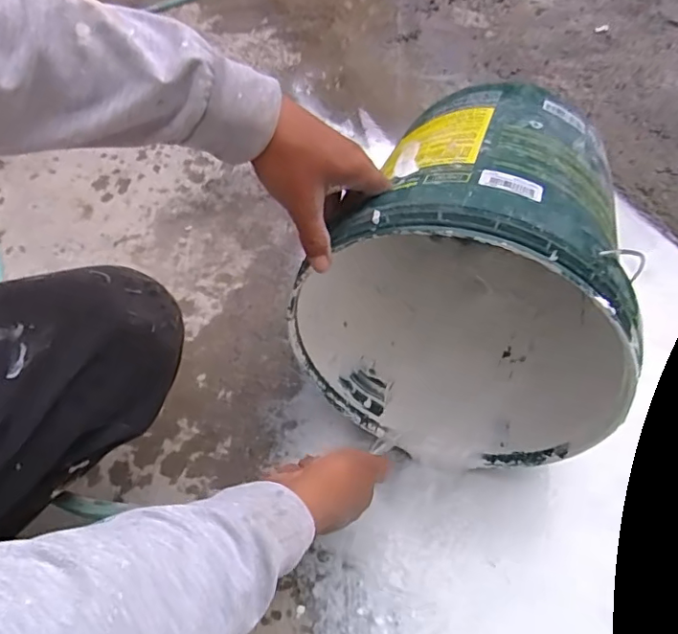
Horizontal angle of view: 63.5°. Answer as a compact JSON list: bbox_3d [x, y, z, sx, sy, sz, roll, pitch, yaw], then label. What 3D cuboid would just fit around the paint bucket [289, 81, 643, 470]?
[{"bbox_3d":[0.143,-0.059,0.571,0.302,0.298,0.306,11,54,14],"label":"paint bucket"}]

